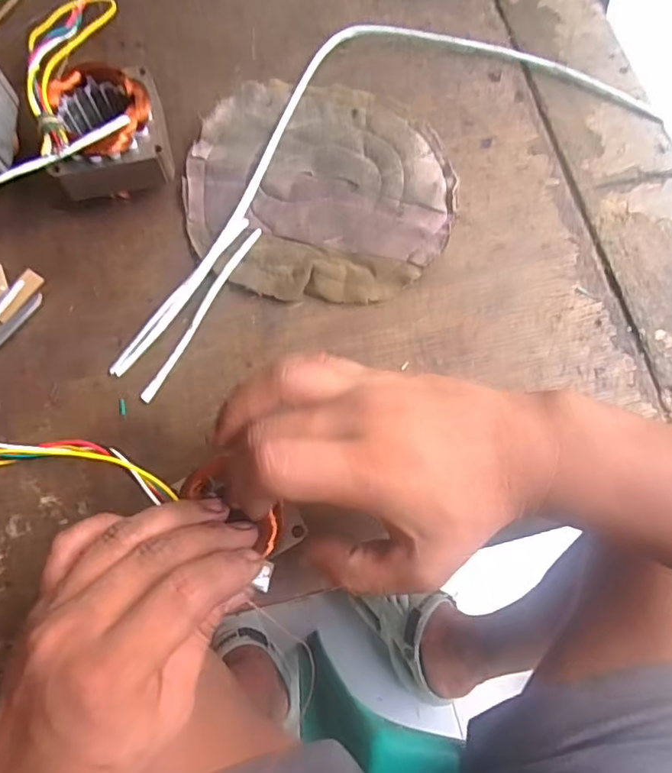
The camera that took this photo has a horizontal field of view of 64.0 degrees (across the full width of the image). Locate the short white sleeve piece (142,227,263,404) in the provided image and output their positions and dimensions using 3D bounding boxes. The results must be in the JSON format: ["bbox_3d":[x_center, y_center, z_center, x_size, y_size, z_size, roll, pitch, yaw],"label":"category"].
[{"bbox_3d":[-0.086,-0.049,0.344,0.008,0.008,0.131,29,74,7],"label":"short white sleeve piece"}]

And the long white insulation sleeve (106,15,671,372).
[{"bbox_3d":[0.015,-0.180,0.386,0.430,0.013,0.171,-27,75,-10],"label":"long white insulation sleeve"}]

